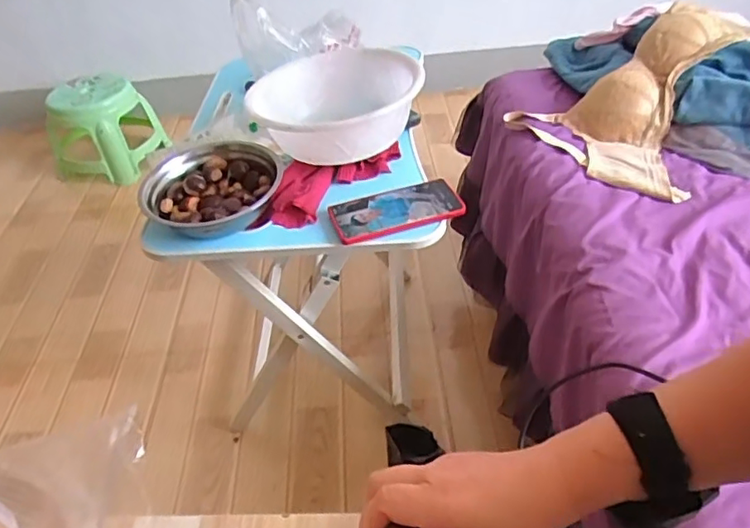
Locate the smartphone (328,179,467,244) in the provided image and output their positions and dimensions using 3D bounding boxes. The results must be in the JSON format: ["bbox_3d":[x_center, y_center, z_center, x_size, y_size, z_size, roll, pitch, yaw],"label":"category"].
[{"bbox_3d":[0.027,-0.074,0.765,0.166,0.008,0.085,-13,45,-6],"label":"smartphone"}]

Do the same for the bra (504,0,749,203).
[{"bbox_3d":[0.485,-0.321,0.988,0.469,0.159,0.349,-36,50,-28],"label":"bra"}]

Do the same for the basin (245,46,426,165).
[{"bbox_3d":[-0.054,-0.225,0.828,0.219,0.091,0.248,3,43,10],"label":"basin"}]

